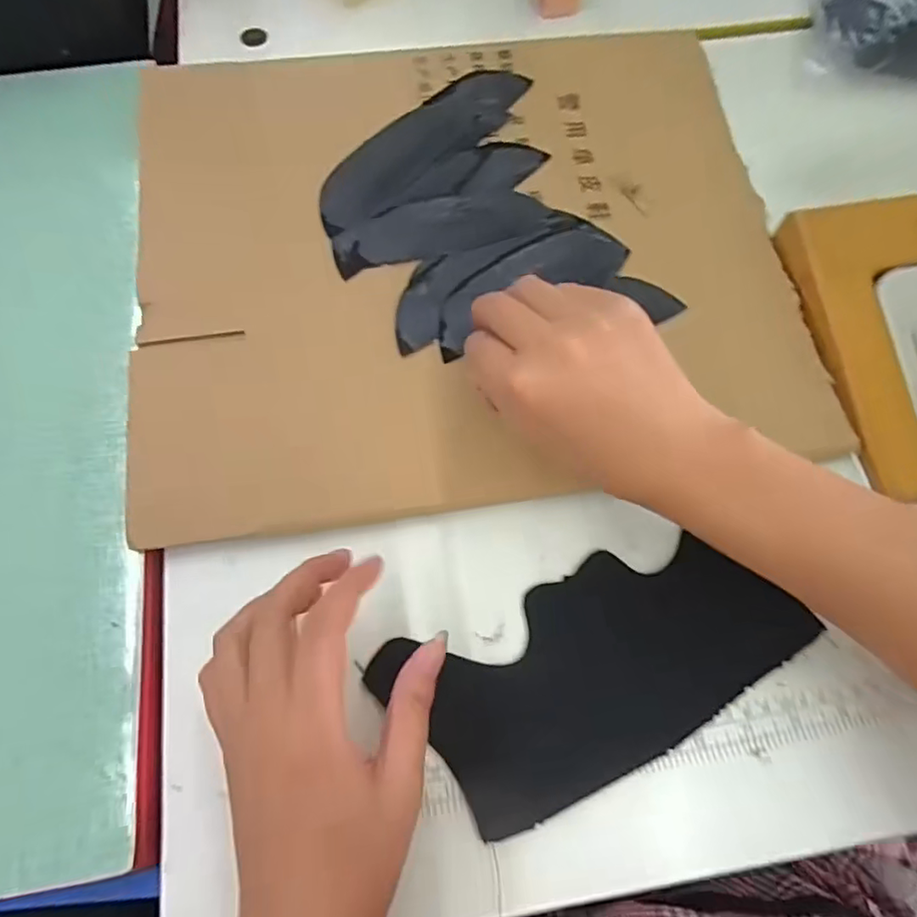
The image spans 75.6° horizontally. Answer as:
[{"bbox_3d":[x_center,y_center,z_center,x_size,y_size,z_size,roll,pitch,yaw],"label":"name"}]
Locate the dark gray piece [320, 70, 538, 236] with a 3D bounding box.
[{"bbox_3d":[-0.026,-0.218,0.405,0.182,0.004,0.052,-41,78,-14],"label":"dark gray piece"}]

